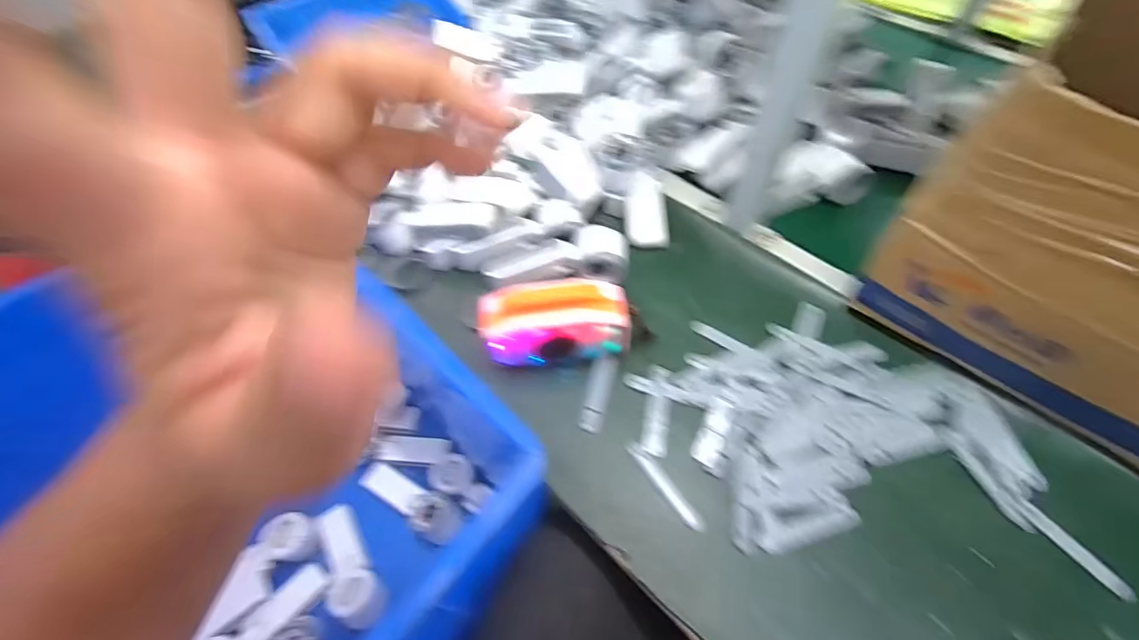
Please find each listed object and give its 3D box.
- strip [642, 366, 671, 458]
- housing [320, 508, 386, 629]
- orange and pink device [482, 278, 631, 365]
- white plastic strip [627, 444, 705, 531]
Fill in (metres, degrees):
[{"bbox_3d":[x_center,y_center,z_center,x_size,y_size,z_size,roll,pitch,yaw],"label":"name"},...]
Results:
[{"bbox_3d":[0.095,0.095,0.521,0.026,0.005,0.098,7,62,6],"label":"strip"},{"bbox_3d":[-0.296,0.324,0.650,0.058,0.056,0.165,-28,64,-12],"label":"housing"},{"bbox_3d":[-0.015,0.009,0.527,0.158,0.088,0.076,-2,61,2],"label":"orange and pink device"},{"bbox_3d":[0.096,0.164,0.483,0.016,0.005,0.101,-33,66,-15],"label":"white plastic strip"}]

